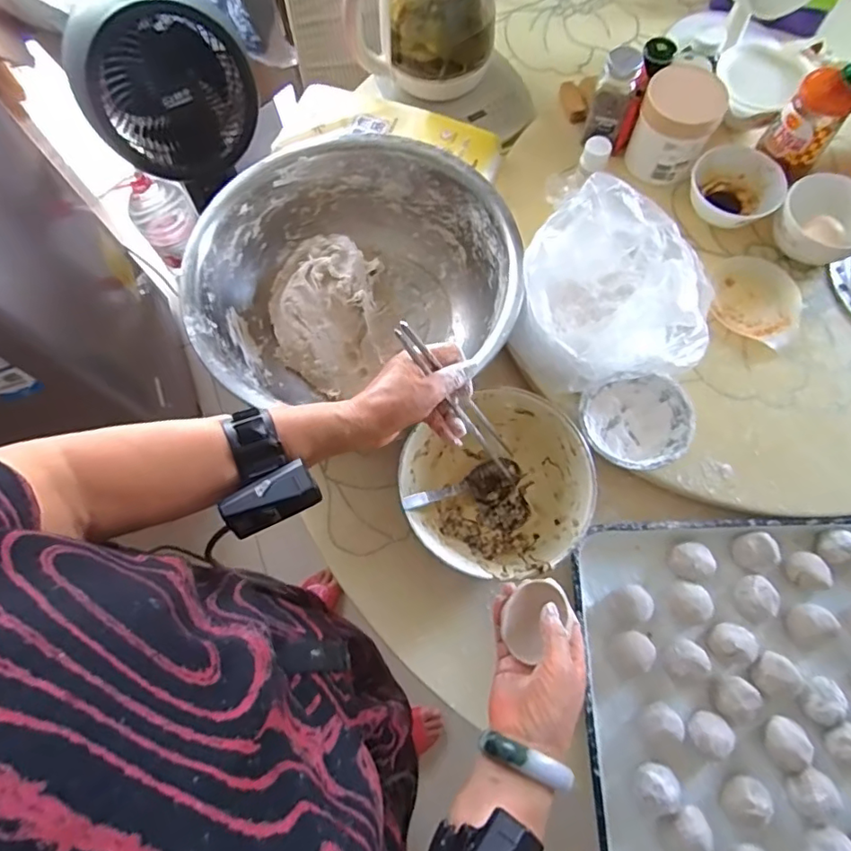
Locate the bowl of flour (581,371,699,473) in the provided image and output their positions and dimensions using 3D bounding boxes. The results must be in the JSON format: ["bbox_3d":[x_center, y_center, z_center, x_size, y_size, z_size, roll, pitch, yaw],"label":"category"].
[{"bbox_3d":[0.235,-0.002,0.611,0.119,0.040,0.107,-23,72,-6],"label":"bowl of flour"}]

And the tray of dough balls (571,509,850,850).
[{"bbox_3d":[0.397,0.277,0.553,0.461,0.048,0.363,-1,71,1],"label":"tray of dough balls"}]

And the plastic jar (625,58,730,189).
[{"bbox_3d":[0.325,-0.391,0.716,0.093,0.100,0.106,24,73,10],"label":"plastic jar"}]

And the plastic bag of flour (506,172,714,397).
[{"bbox_3d":[0.200,-0.136,0.602,0.180,0.146,0.195,6,71,4],"label":"plastic bag of flour"}]

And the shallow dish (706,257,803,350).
[{"bbox_3d":[0.407,-0.159,0.674,0.111,0.015,0.104,0,71,1],"label":"shallow dish"}]

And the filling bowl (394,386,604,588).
[{"bbox_3d":[0.077,0.069,0.611,0.197,0.085,0.190,-17,71,-4],"label":"filling bowl"}]

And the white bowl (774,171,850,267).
[{"bbox_3d":[0.497,-0.251,0.678,0.106,0.059,0.107,0,71,1],"label":"white bowl"}]

